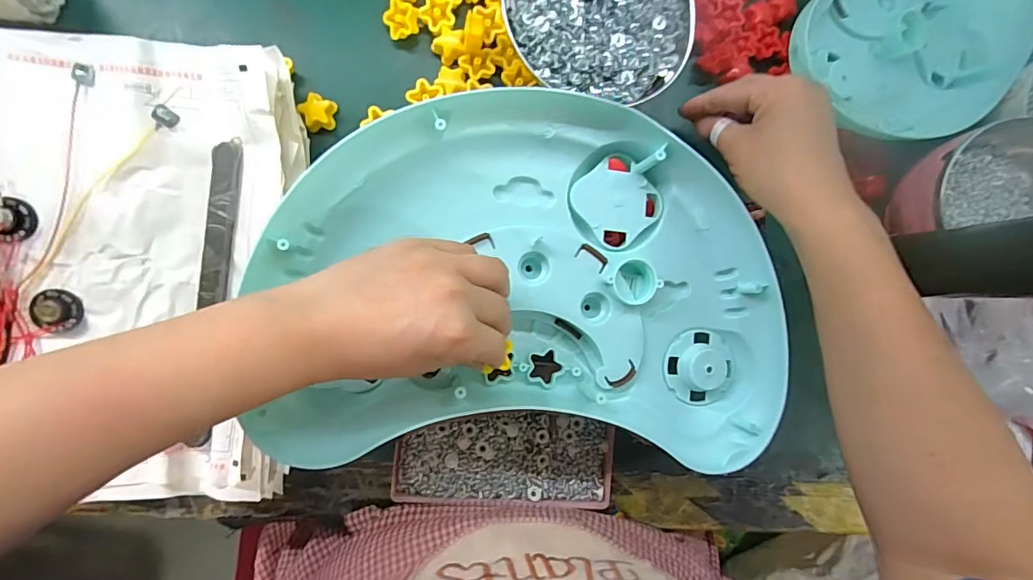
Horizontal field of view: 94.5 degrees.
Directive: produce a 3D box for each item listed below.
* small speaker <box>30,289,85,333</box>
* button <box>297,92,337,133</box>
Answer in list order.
[{"bbox_3d":[-0.294,0.013,0.304,0.026,0.010,0.027,3,88,-9],"label":"small speaker"},{"bbox_3d":[-0.142,-0.127,0.342,0.023,0.010,0.026,9,87,-8],"label":"button"}]

